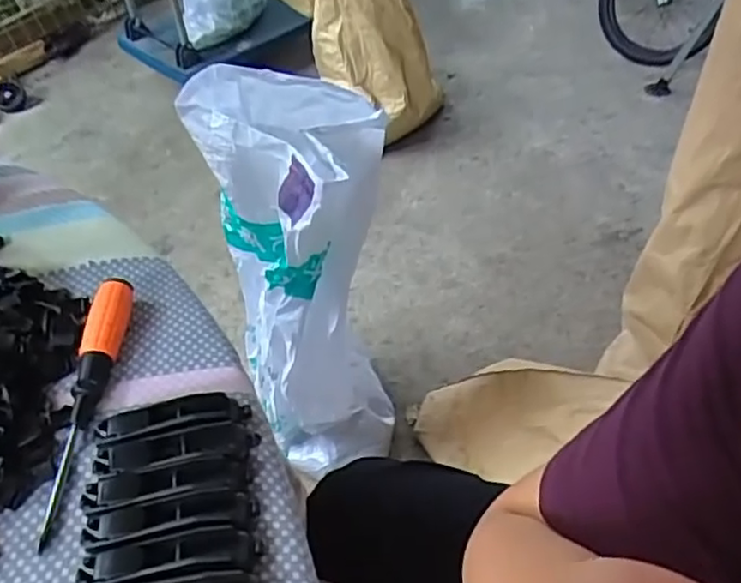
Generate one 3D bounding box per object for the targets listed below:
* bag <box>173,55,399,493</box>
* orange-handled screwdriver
[{"bbox_3d":[-0.080,-0.013,1.059,0.269,0.638,0.259,-13,44,-9],"label":"bag"},{"bbox_3d":[-0.151,0.053,0.356,0.019,0.021,0.153,-3,44,2],"label":"orange-handled screwdriver"}]

